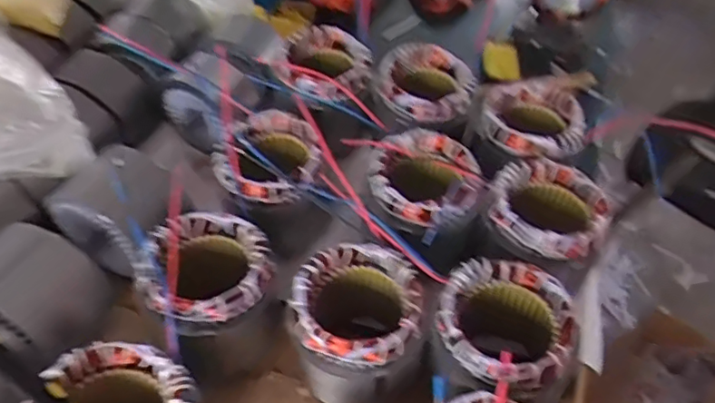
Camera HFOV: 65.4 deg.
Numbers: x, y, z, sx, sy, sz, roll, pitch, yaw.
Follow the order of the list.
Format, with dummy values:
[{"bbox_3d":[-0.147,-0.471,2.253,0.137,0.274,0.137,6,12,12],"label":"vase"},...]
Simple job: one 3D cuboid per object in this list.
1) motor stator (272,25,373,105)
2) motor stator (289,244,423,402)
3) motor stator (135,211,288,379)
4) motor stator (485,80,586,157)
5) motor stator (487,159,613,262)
[{"bbox_3d":[-0.054,-0.206,0.858,0.144,0.069,0.144,9,43,-8],"label":"motor stator"},{"bbox_3d":[-0.012,0.148,0.648,0.141,0.173,0.146,23,43,7],"label":"motor stator"},{"bbox_3d":[-0.177,0.110,0.662,0.140,0.156,0.145,-13,50,-28],"label":"motor stator"},{"bbox_3d":[0.256,-0.111,0.811,0.136,0.069,0.136,28,44,12],"label":"motor stator"},{"bbox_3d":[0.235,0.013,0.701,0.142,0.074,0.134,31,45,14],"label":"motor stator"}]

